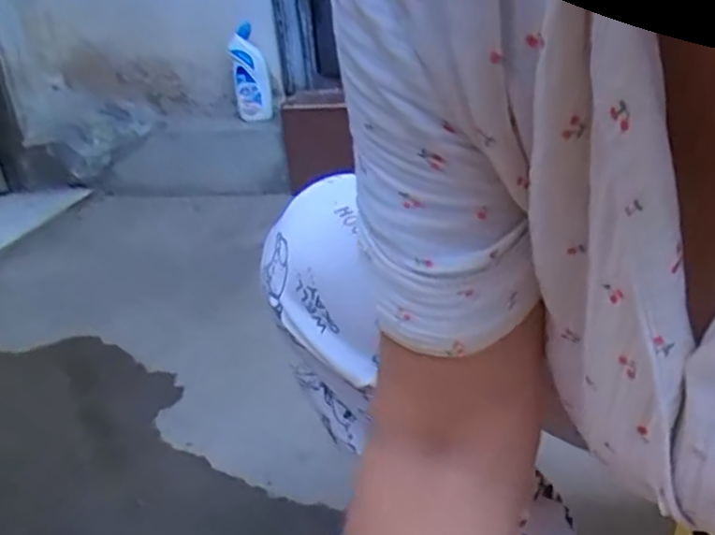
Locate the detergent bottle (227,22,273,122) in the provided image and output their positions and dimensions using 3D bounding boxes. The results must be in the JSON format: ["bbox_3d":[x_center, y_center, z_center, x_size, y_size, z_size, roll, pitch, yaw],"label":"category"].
[{"bbox_3d":[-0.245,-0.444,1.578,0.079,0.209,0.045,-8,26,-7],"label":"detergent bottle"}]

